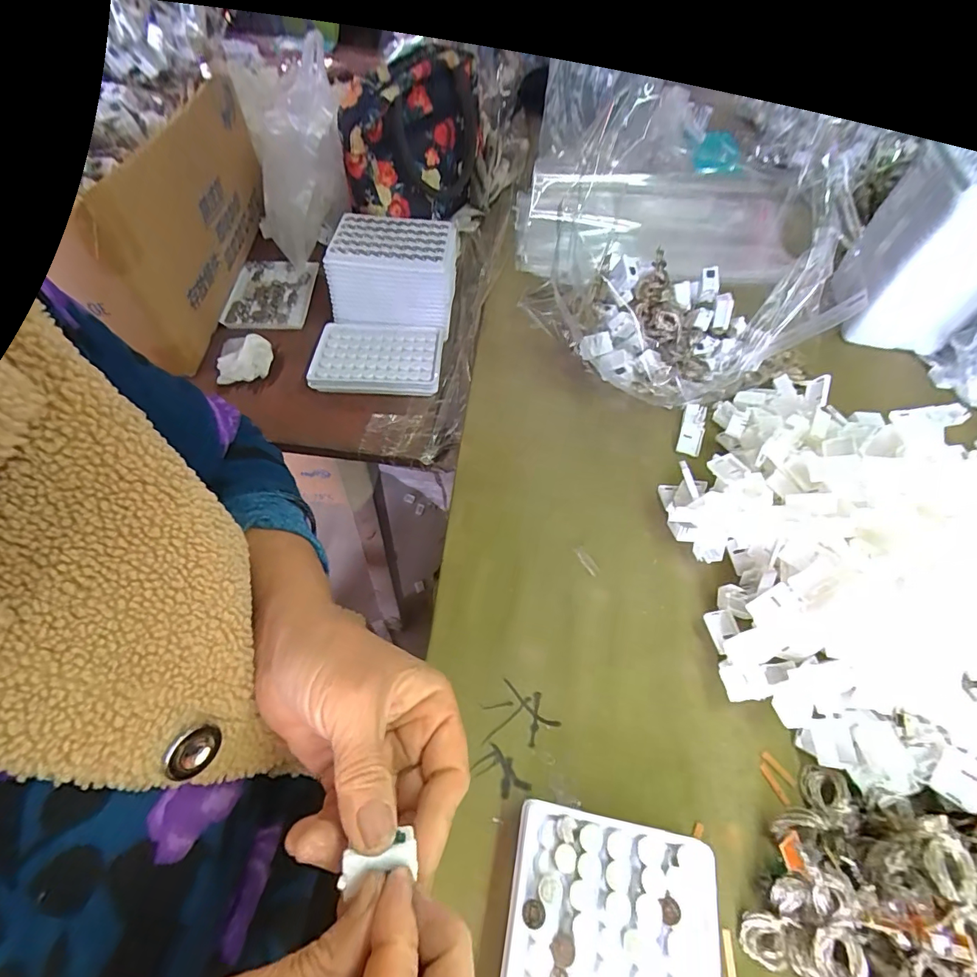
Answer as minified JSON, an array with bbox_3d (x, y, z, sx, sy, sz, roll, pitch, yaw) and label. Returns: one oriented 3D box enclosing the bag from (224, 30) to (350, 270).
[{"bbox_3d":[-0.226,-0.380,0.552,0.108,0.178,0.111,-22,60,-18],"label":"bag"}]

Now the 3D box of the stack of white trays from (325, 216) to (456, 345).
[{"bbox_3d":[-0.103,-0.242,0.525,0.135,0.069,0.100,2,52,-1],"label":"stack of white trays"}]

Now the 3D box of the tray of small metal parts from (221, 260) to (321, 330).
[{"bbox_3d":[-0.261,-0.234,0.567,0.093,0.012,0.127,-1,56,-5],"label":"tray of small metal parts"}]

